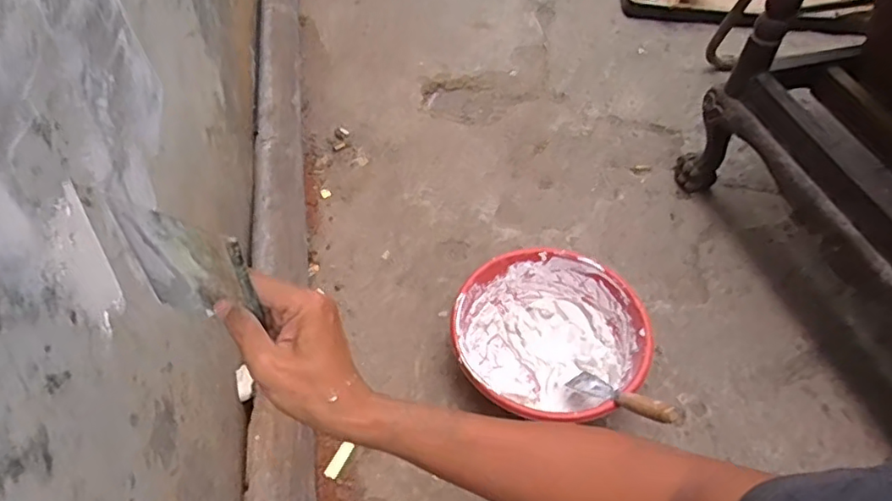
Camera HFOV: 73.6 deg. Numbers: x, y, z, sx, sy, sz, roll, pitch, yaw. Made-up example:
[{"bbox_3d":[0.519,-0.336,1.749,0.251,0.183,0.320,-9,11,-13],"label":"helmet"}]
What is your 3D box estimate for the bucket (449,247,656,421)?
[{"bbox_3d":[0.136,0.128,0.825,0.248,0.104,0.243,2,51,-2],"label":"bucket"}]

